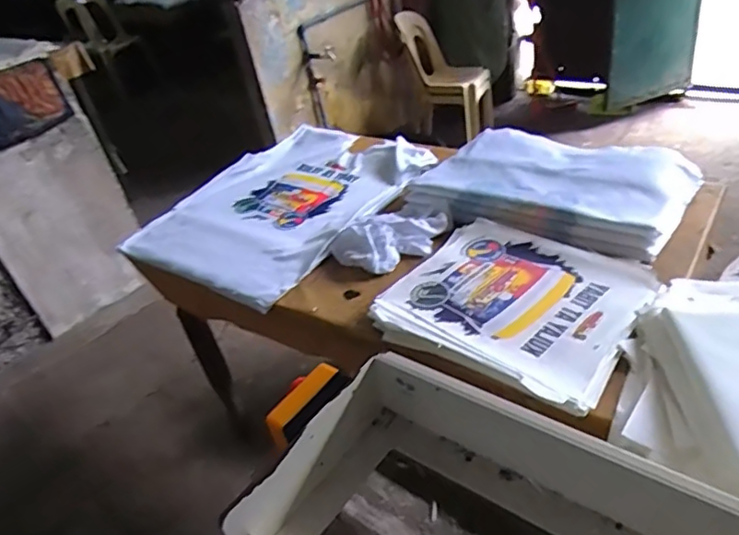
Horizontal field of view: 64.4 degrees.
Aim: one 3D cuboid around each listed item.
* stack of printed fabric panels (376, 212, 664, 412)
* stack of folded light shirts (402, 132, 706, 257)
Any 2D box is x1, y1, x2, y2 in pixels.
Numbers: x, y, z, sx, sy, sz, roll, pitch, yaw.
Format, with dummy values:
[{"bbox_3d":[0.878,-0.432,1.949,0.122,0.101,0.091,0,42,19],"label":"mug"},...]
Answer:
[{"bbox_3d":[0.257,0.052,1.048,0.408,0.036,0.368,17,45,36],"label":"stack of printed fabric panels"},{"bbox_3d":[0.396,-0.189,1.322,0.562,0.079,0.365,14,43,33],"label":"stack of folded light shirts"}]

